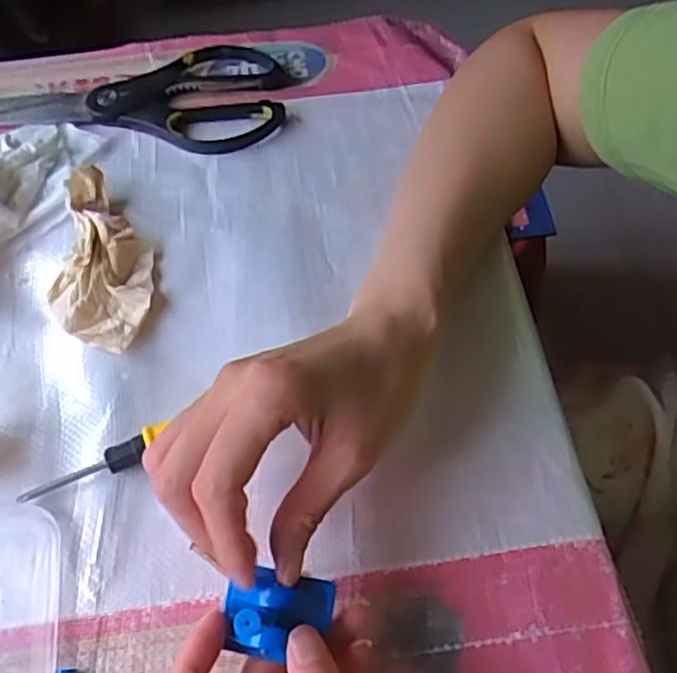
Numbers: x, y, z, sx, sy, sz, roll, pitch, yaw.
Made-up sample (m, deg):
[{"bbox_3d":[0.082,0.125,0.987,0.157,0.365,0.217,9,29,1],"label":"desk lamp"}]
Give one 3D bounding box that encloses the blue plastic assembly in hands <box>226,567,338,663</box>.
[{"bbox_3d":[-0.024,0.110,0.283,0.043,0.019,0.030,3,60,4],"label":"blue plastic assembly in hands"}]

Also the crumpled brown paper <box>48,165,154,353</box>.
[{"bbox_3d":[-0.139,-0.045,0.404,0.057,0.026,0.116,-17,60,-7],"label":"crumpled brown paper"}]

